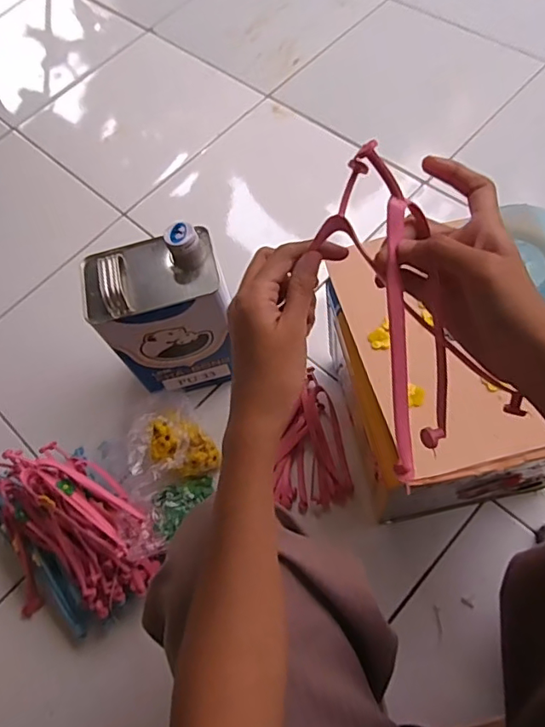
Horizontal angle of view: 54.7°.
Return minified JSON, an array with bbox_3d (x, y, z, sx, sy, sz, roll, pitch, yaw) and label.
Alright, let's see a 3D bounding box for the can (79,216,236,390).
[{"bbox_3d":[-0.143,-0.072,0.717,0.163,0.224,0.113,-15,63,0],"label":"can"}]

